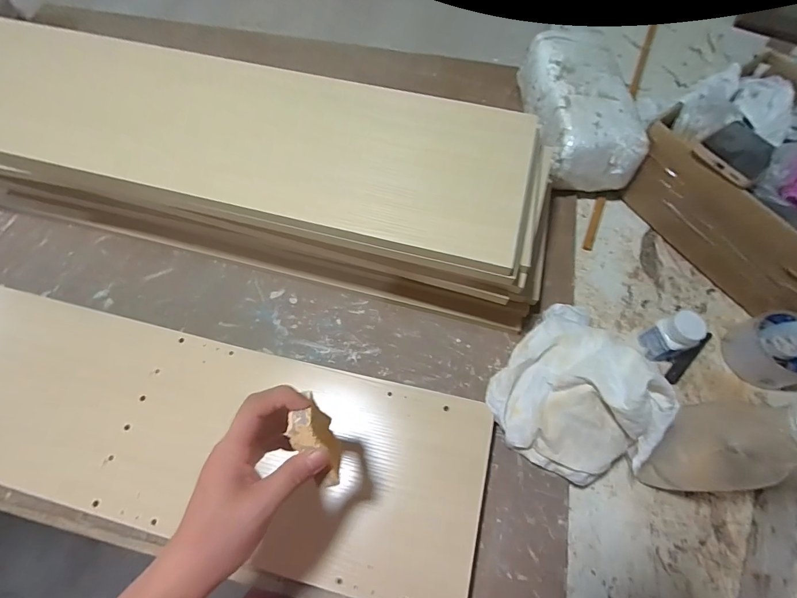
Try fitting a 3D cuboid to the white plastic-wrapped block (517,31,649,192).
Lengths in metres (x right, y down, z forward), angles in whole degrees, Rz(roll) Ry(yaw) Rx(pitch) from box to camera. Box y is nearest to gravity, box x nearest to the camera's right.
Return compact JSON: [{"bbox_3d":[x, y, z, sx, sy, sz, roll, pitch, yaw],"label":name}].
[{"bbox_3d":[0.264,-0.278,0.583,0.120,0.089,0.224,-1,65,-1],"label":"white plastic-wrapped block"}]

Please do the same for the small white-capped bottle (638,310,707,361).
[{"bbox_3d":[0.324,0.045,0.477,0.036,0.081,0.036,0,65,0],"label":"small white-capped bottle"}]

